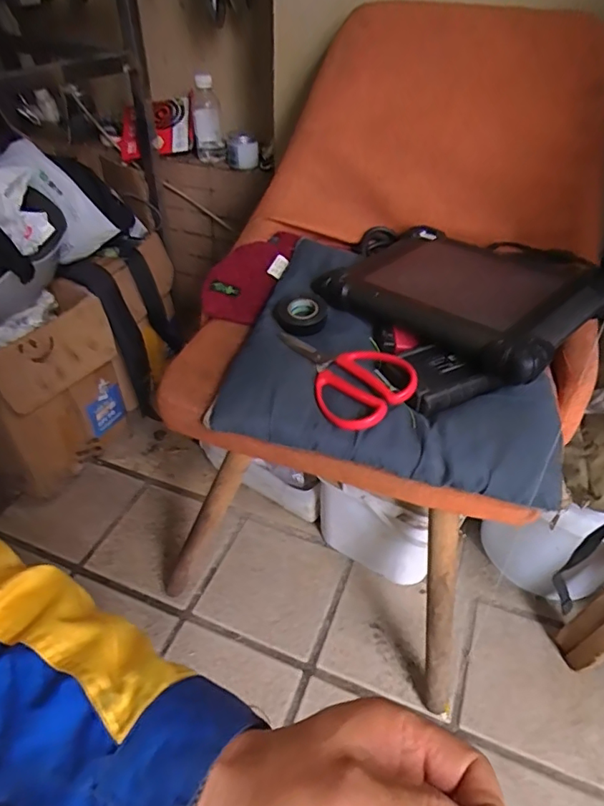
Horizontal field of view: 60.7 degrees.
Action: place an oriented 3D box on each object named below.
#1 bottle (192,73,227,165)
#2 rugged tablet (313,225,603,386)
[{"bbox_3d":[-0.181,-0.544,1.002,0.054,0.178,0.062,1,64,-2],"label":"bottle"},{"bbox_3d":[0.199,-0.141,0.627,0.282,0.033,0.231,30,51,35],"label":"rugged tablet"}]

